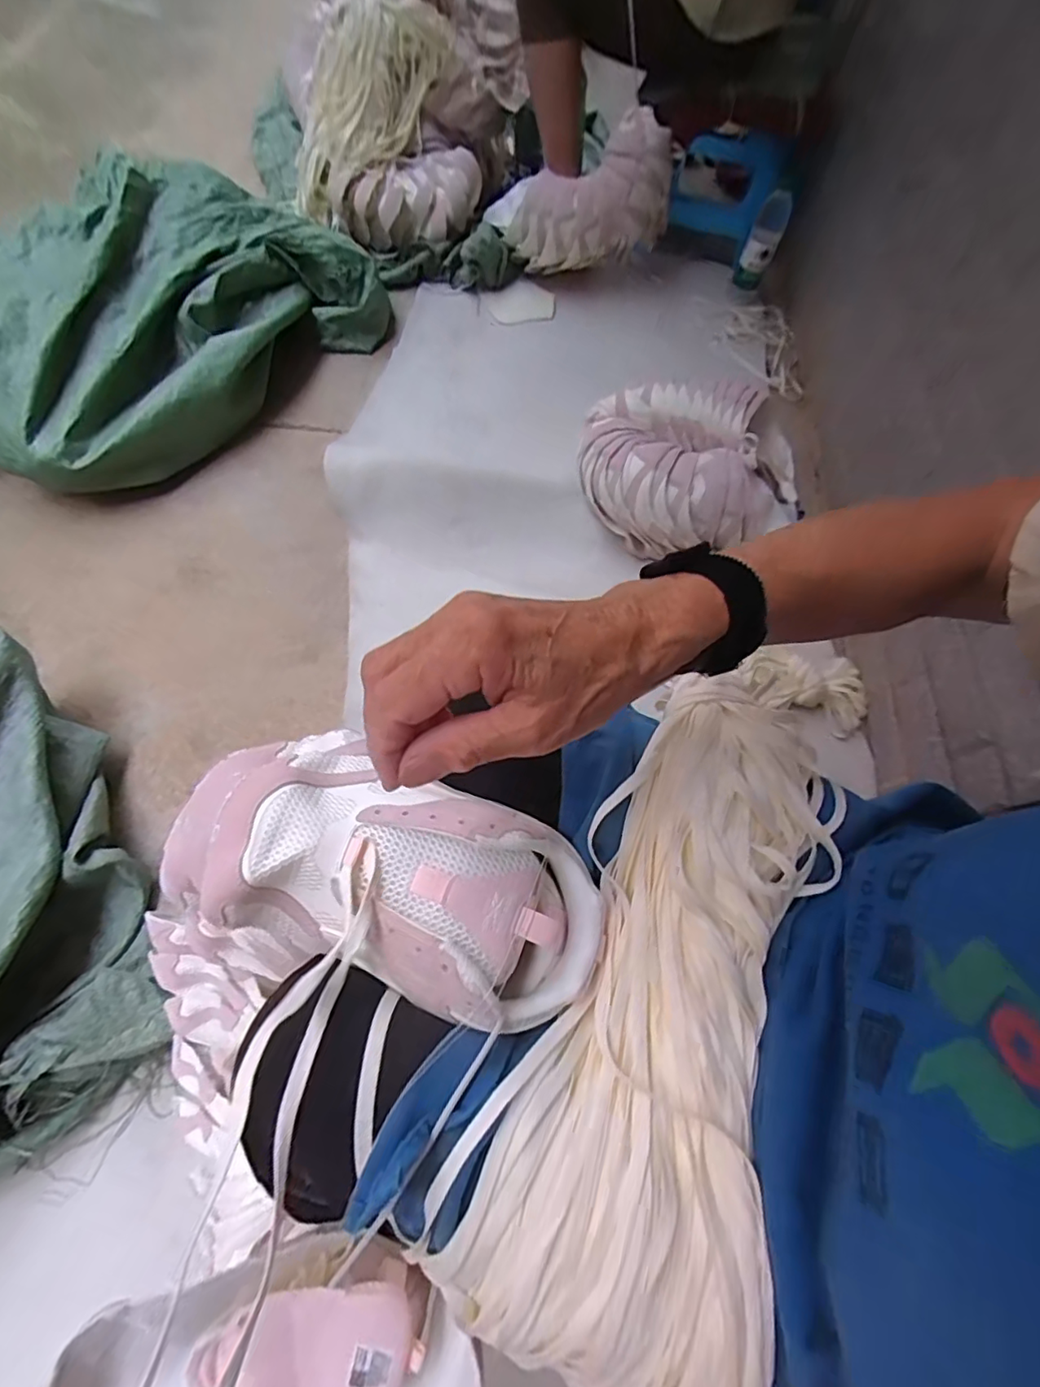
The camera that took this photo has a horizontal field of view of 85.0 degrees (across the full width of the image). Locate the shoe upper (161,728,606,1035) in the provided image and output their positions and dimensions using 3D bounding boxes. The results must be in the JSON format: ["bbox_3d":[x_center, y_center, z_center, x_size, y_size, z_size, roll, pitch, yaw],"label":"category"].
[{"bbox_3d":[-0.081,0.101,0.341,0.261,0.066,0.121,20,66,5],"label":"shoe upper"}]

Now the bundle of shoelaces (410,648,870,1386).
[{"bbox_3d":[0.107,0.151,0.324,0.165,0.049,0.405,26,67,7],"label":"bundle of shoelaces"}]

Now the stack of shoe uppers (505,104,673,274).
[{"bbox_3d":[0.145,-1.019,1.171,0.340,0.220,0.103,-9,67,-8],"label":"stack of shoe uppers"}]

